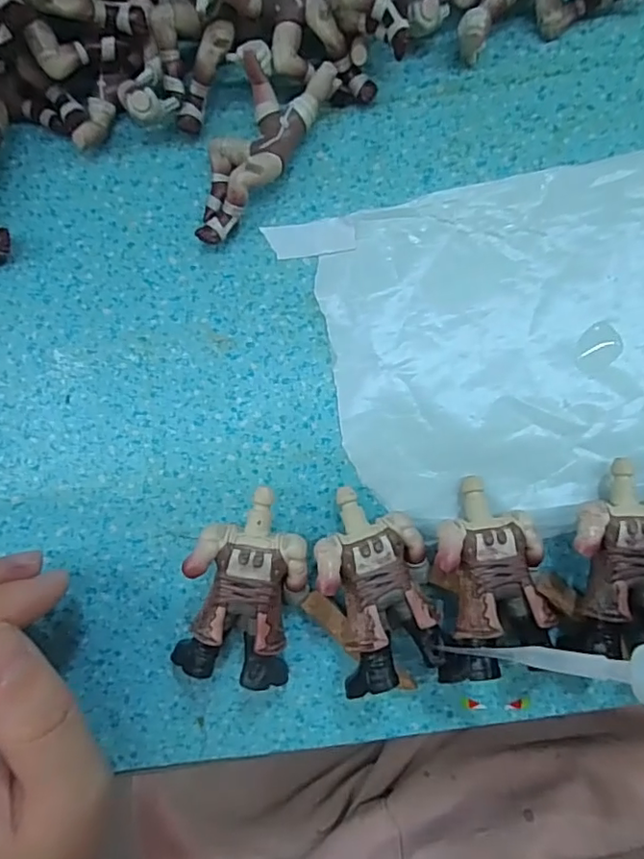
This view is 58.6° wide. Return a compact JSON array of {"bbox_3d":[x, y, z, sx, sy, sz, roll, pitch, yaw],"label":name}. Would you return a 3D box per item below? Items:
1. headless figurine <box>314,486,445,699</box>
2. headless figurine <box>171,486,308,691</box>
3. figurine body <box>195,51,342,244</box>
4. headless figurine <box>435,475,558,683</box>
[{"bbox_3d":[0.017,0.049,0.181,0.033,0.023,0.058,-10,89,2],"label":"headless figurine"},{"bbox_3d":[-0.023,0.049,0.183,0.034,0.022,0.059,12,90,2],"label":"headless figurine"},{"bbox_3d":[-0.023,-0.092,0.188,0.027,0.019,0.065,33,90,2],"label":"figurine body"},{"bbox_3d":[0.052,0.045,0.177,0.034,0.013,0.059,-1,73,-9],"label":"headless figurine"}]

